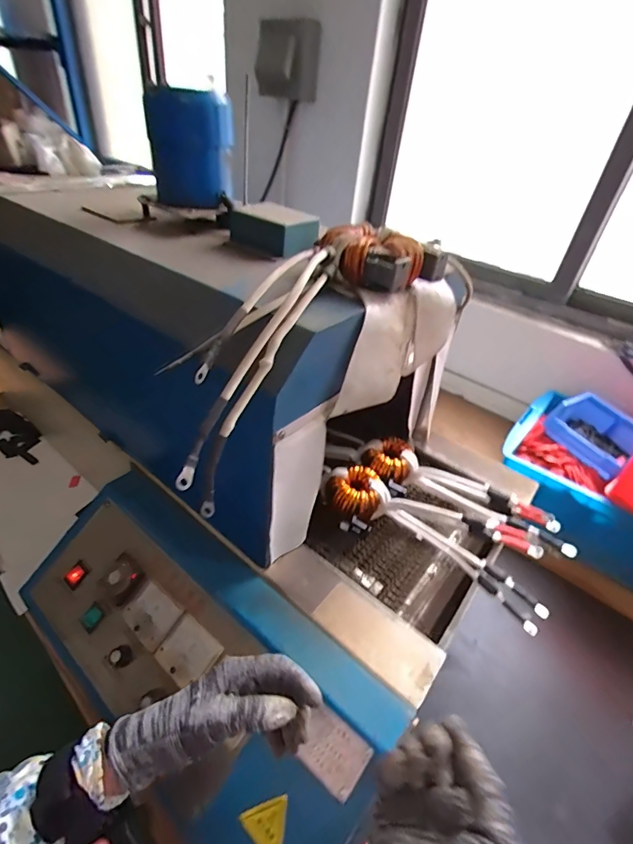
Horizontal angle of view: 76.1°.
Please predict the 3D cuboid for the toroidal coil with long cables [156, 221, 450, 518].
[{"bbox_3d":[-0.002,-0.100,0.398,0.101,0.106,0.397,27,60,28],"label":"toroidal coil with long cables"}]

